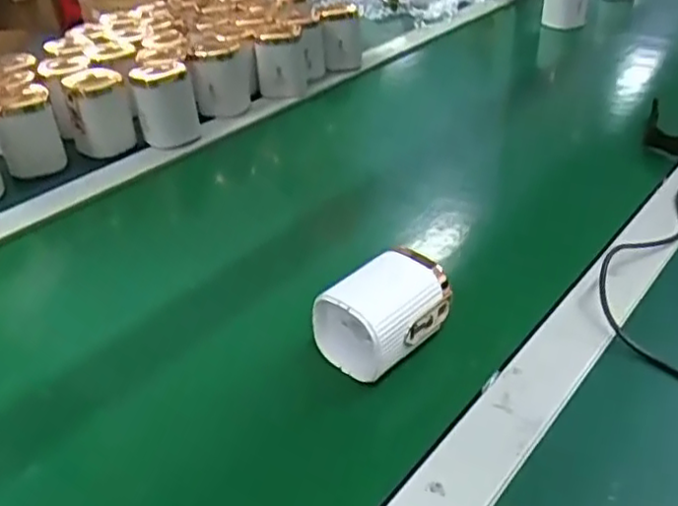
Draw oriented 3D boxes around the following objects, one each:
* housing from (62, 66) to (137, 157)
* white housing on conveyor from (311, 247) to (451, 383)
[{"bbox_3d":[-0.249,-0.148,0.712,0.059,0.071,0.068,-19,39,-23],"label":"housing"},{"bbox_3d":[0.029,0.036,0.434,0.074,0.054,0.050,-29,42,-33],"label":"white housing on conveyor"}]

